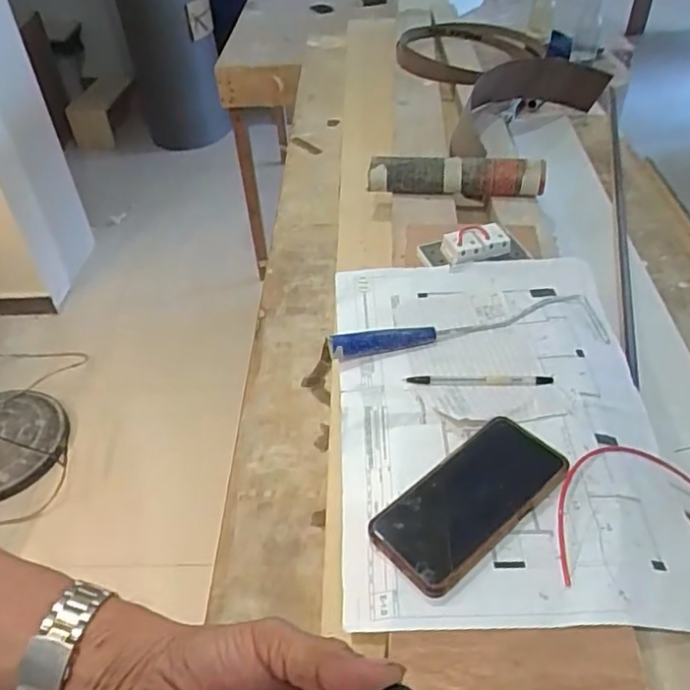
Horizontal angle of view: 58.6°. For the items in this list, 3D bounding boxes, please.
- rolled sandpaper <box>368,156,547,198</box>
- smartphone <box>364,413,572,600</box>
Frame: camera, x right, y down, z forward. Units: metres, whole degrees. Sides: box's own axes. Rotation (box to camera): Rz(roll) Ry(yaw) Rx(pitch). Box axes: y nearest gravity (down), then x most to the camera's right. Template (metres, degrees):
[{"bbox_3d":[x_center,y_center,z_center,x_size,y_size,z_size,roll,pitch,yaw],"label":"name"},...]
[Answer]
[{"bbox_3d":[0.166,-0.251,0.919,0.258,0.044,0.051,5,43,9],"label":"rolled sandpaper"},{"bbox_3d":[0.103,0.125,0.496,0.167,0.012,0.076,-32,49,-28],"label":"smartphone"}]

